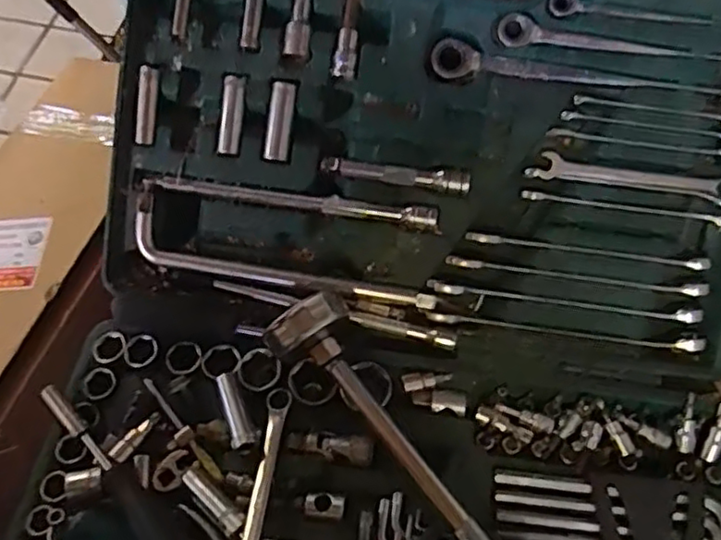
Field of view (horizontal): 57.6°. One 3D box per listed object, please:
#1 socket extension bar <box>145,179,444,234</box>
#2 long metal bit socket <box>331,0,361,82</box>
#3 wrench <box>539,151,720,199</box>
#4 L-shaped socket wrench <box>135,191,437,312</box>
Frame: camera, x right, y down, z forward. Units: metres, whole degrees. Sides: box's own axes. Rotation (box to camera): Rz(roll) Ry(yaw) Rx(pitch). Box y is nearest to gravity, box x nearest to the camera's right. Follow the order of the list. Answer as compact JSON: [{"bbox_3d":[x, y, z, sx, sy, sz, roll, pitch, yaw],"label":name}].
[{"bbox_3d":[-0.057,-0.057,0.553,0.245,0.016,0.016,7,61,2],"label":"socket extension bar"},{"bbox_3d":[-0.008,-0.211,0.536,0.018,0.011,0.108,7,92,2],"label":"long metal bit socket"},{"bbox_3d":[0.221,-0.076,0.539,0.160,0.009,0.024,7,89,2],"label":"wrench"},{"bbox_3d":[-0.067,-0.005,0.555,0.260,0.021,0.051,15,104,1],"label":"L-shaped socket wrench"}]

